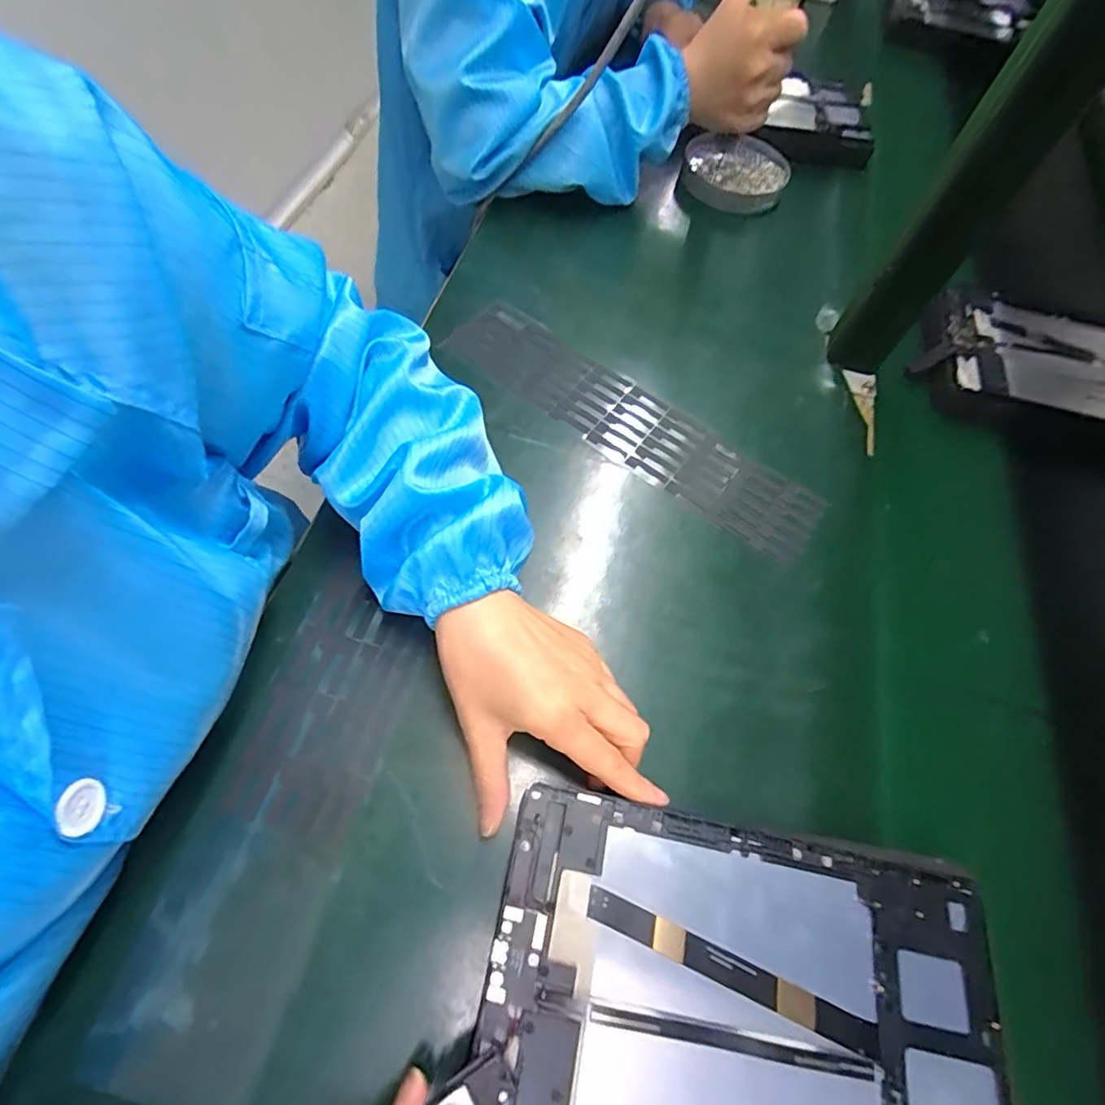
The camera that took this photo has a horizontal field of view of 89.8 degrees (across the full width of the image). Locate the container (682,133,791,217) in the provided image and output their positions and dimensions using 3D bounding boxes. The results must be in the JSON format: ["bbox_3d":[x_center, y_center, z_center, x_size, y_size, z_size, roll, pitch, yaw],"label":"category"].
[{"bbox_3d":[0.205,-0.433,0.626,0.111,0.034,0.115,2,65,-4],"label":"container"}]

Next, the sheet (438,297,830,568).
[{"bbox_3d":[0.056,-0.108,0.454,0.337,0.009,0.081,37,67,15],"label":"sheet"}]

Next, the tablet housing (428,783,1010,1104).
[{"bbox_3d":[0.089,0.211,0.258,0.241,0.014,0.150,11,62,3],"label":"tablet housing"}]

